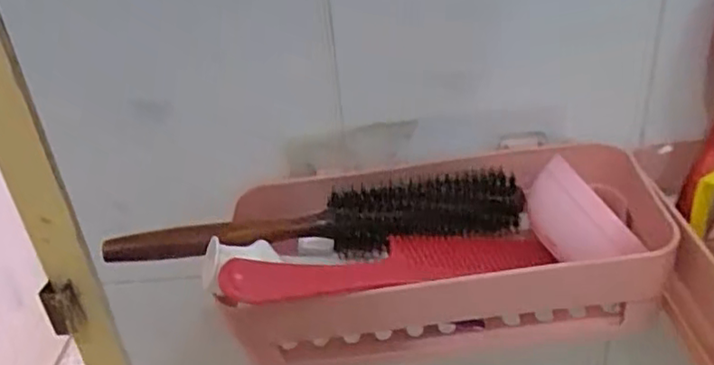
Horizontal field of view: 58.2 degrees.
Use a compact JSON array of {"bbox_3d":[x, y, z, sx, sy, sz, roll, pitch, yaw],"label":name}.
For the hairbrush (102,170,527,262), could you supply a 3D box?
[{"bbox_3d":[-0.017,0.028,0.388,0.248,0.039,0.031,-12,31,-10],"label":"hairbrush"}]

